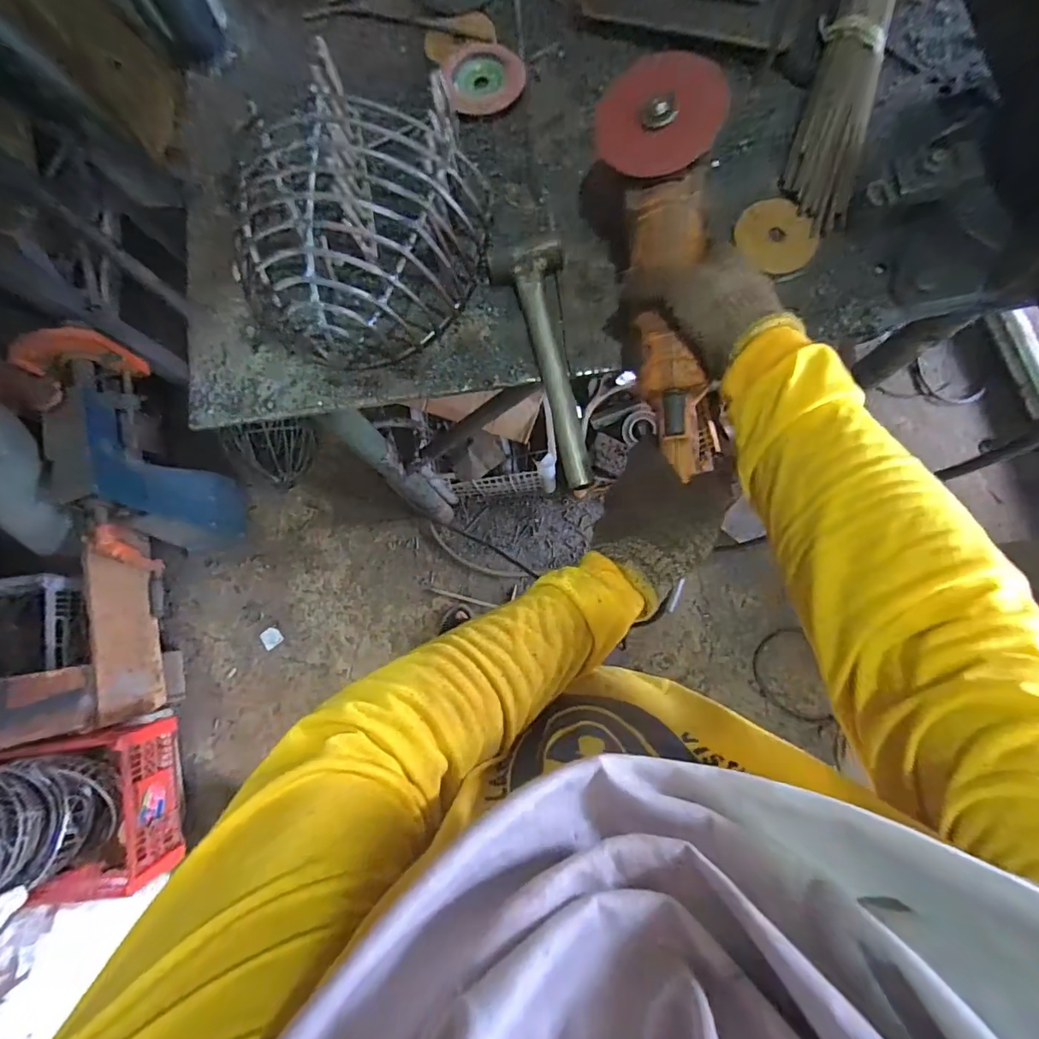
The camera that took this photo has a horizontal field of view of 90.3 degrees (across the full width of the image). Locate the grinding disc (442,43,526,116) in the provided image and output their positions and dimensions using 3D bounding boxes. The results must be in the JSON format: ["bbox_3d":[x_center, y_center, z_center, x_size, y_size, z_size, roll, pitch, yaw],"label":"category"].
[{"bbox_3d":[-0.035,-0.460,0.537,0.077,0.010,0.081,-1,83,5],"label":"grinding disc"}]

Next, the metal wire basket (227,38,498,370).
[{"bbox_3d":[-0.144,-0.261,0.461,0.204,0.115,0.220,11,84,6],"label":"metal wire basket"}]

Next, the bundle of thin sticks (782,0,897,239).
[{"bbox_3d":[0.306,-0.409,0.483,0.062,0.030,0.278,15,85,7],"label":"bundle of thin sticks"}]

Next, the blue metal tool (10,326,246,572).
[{"bbox_3d":[-0.877,-0.151,1.216,0.231,0.381,0.506,-11,83,4],"label":"blue metal tool"}]

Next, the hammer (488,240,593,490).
[{"bbox_3d":[0.027,-0.141,0.478,0.066,0.033,0.234,-12,83,4],"label":"hammer"}]

